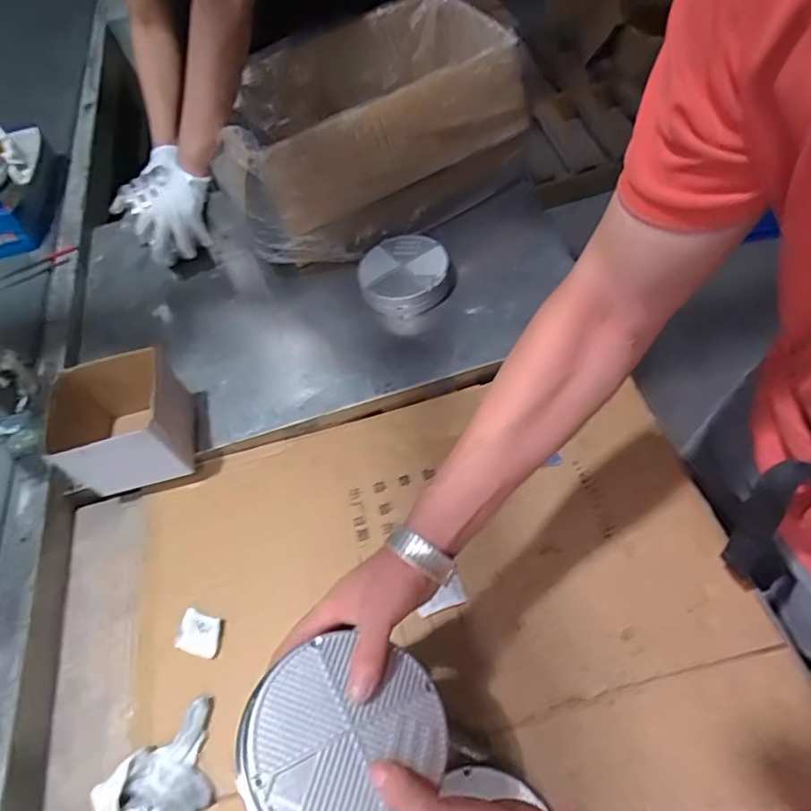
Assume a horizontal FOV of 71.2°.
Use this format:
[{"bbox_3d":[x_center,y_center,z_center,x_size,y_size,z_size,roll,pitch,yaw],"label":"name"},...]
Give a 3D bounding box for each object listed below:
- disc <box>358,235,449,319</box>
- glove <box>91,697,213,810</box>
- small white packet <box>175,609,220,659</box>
[{"bbox_3d":[-0.002,-0.199,0.895,0.136,0.066,0.136,-2,55,3],"label":"disc"},{"bbox_3d":[-0.259,0.376,0.585,0.111,0.024,0.103,-17,54,0],"label":"glove"},{"bbox_3d":[-0.241,0.268,0.666,0.052,0.010,0.044,10,58,18],"label":"small white packet"}]

